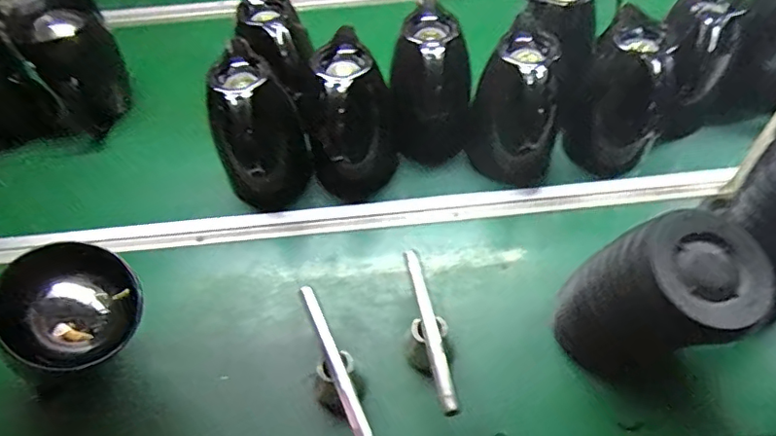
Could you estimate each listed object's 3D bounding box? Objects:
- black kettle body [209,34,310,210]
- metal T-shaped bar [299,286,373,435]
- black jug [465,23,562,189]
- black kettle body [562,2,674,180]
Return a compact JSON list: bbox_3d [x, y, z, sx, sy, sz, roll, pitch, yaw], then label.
[{"bbox_3d":[-0.181,-0.110,0.790,0.129,0.226,0.134,0,55,0],"label":"black kettle body"},{"bbox_3d":[-0.057,0.170,0.630,0.039,0.064,0.201,-19,57,-12],"label":"metal T-shaped bar"},{"bbox_3d":[0.186,-0.159,0.805,0.124,0.228,0.109,9,55,9],"label":"black jug"},{"bbox_3d":[0.315,-0.154,0.776,0.119,0.203,0.126,-3,54,4],"label":"black kettle body"}]

